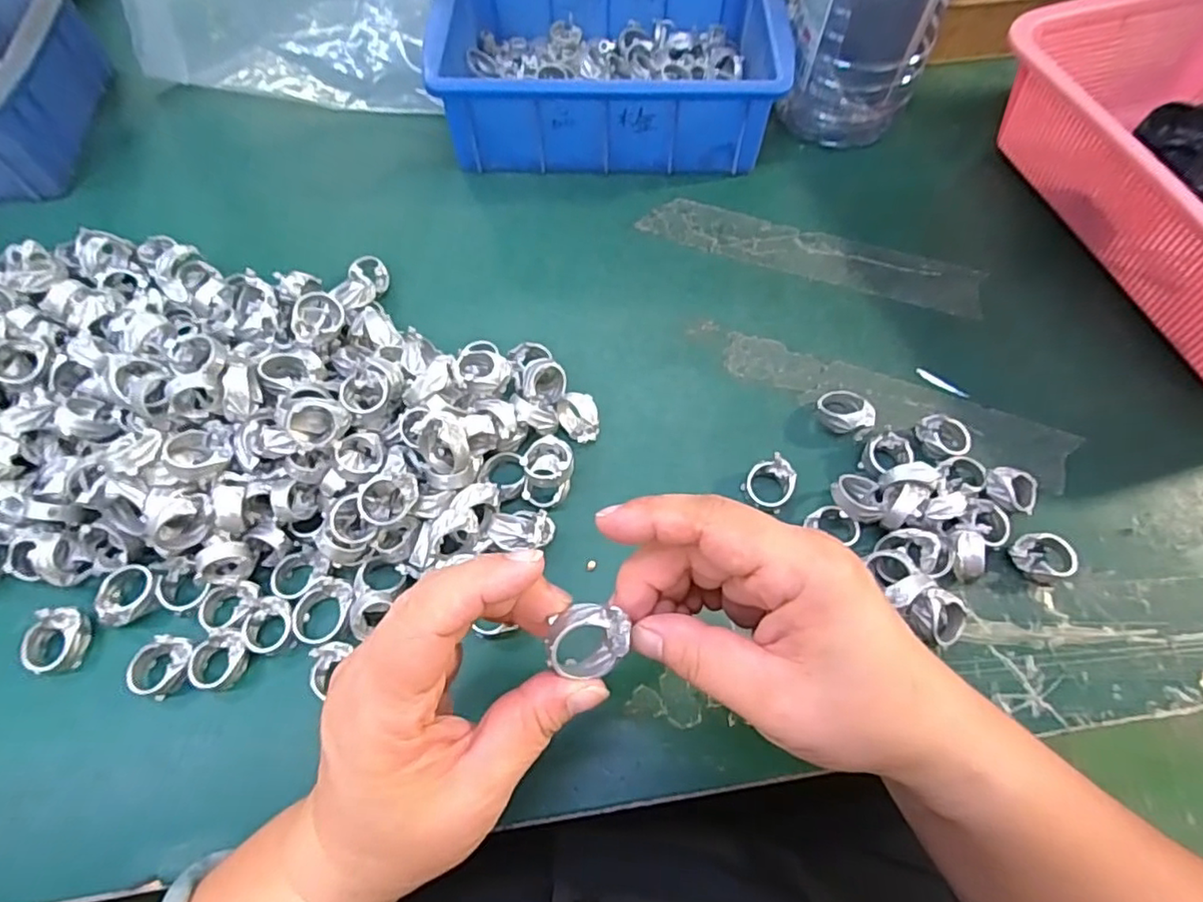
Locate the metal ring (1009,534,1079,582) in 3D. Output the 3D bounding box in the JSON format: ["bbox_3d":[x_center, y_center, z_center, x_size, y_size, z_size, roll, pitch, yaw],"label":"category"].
[{"bbox_3d":[0.227,0.055,0.314,0.026,0.015,0.024,0,63,0],"label":"metal ring"}]

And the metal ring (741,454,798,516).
[{"bbox_3d":[0.092,0.018,0.333,0.025,0.013,0.029,32,67,15],"label":"metal ring"}]

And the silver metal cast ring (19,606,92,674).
[{"bbox_3d":[-0.262,0.090,0.292,0.023,0.018,0.030,7,63,3],"label":"silver metal cast ring"}]

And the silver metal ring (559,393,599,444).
[{"bbox_3d":[-0.013,-0.017,0.346,0.021,0.022,0.025,-9,63,-5],"label":"silver metal ring"}]

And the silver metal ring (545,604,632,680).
[{"bbox_3d":[-0.004,0.065,0.212,0.027,0.020,0.021,2,63,0],"label":"silver metal ring"}]

